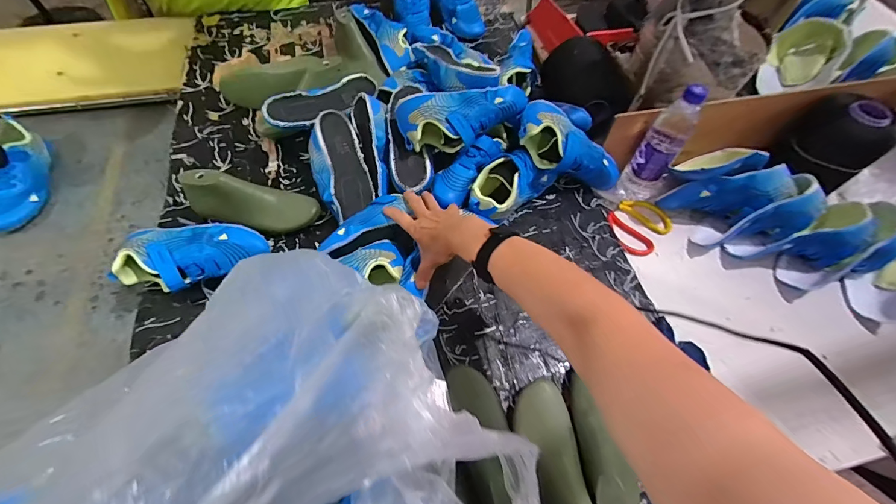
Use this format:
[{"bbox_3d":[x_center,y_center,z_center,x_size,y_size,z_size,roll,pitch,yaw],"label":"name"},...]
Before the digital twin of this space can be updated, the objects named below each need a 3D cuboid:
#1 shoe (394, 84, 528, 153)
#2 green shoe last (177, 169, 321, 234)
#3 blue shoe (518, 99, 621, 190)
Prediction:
[{"bbox_3d":[0.028,-0.220,0.612,0.216,0.070,0.089,-12,63,-10],"label":"shoe"},{"bbox_3d":[-0.327,-0.075,0.623,0.213,0.080,0.063,12,60,-12],"label":"green shoe last"},{"bbox_3d":[0.217,-0.173,0.662,0.209,0.087,0.072,30,60,-18],"label":"blue shoe"}]

